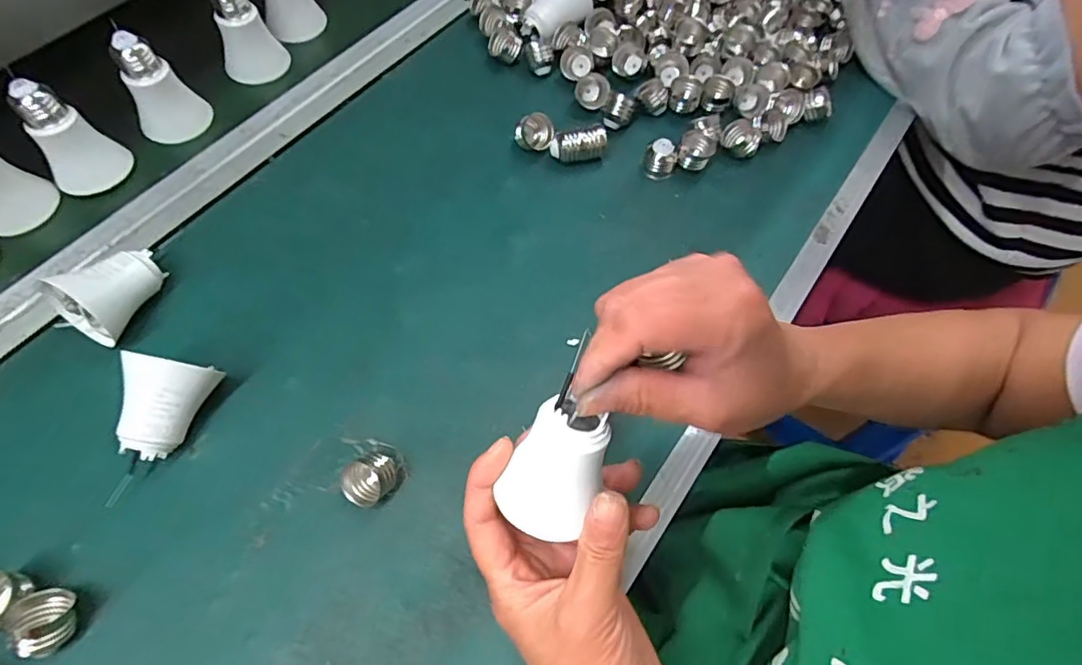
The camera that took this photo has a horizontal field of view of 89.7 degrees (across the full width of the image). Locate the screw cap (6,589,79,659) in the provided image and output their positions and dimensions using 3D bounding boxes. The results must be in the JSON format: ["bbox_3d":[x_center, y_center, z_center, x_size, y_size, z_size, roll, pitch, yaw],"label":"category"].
[{"bbox_3d":[-0.250,0.145,0.274,0.023,0.025,0.030,-1,64,-4],"label":"screw cap"}]

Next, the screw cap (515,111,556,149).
[{"bbox_3d":[-0.006,-0.158,0.434,0.030,0.023,0.025,-1,64,-4],"label":"screw cap"}]

